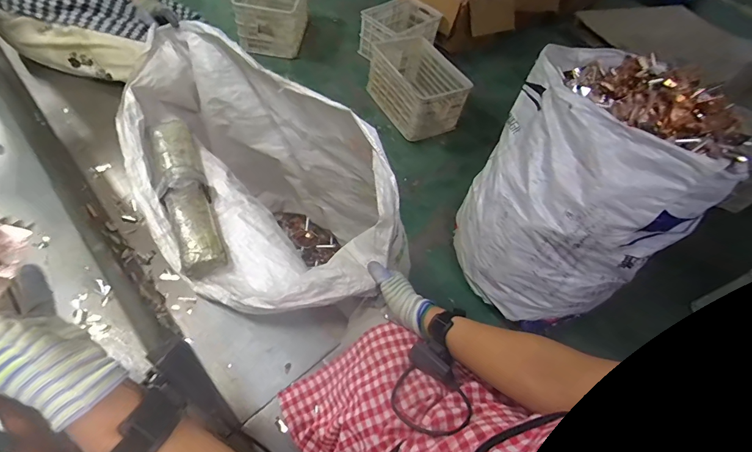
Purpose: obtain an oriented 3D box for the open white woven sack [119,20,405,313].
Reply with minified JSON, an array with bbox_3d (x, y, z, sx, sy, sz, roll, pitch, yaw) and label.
[{"bbox_3d":[-0.290,-0.013,1.020,0.494,0.757,0.827,-30,57,-29],"label":"open white woven sack"}]

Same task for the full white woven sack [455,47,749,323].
[{"bbox_3d":[0.672,-0.143,1.273,0.618,0.718,0.641,33,53,22],"label":"full white woven sack"}]

